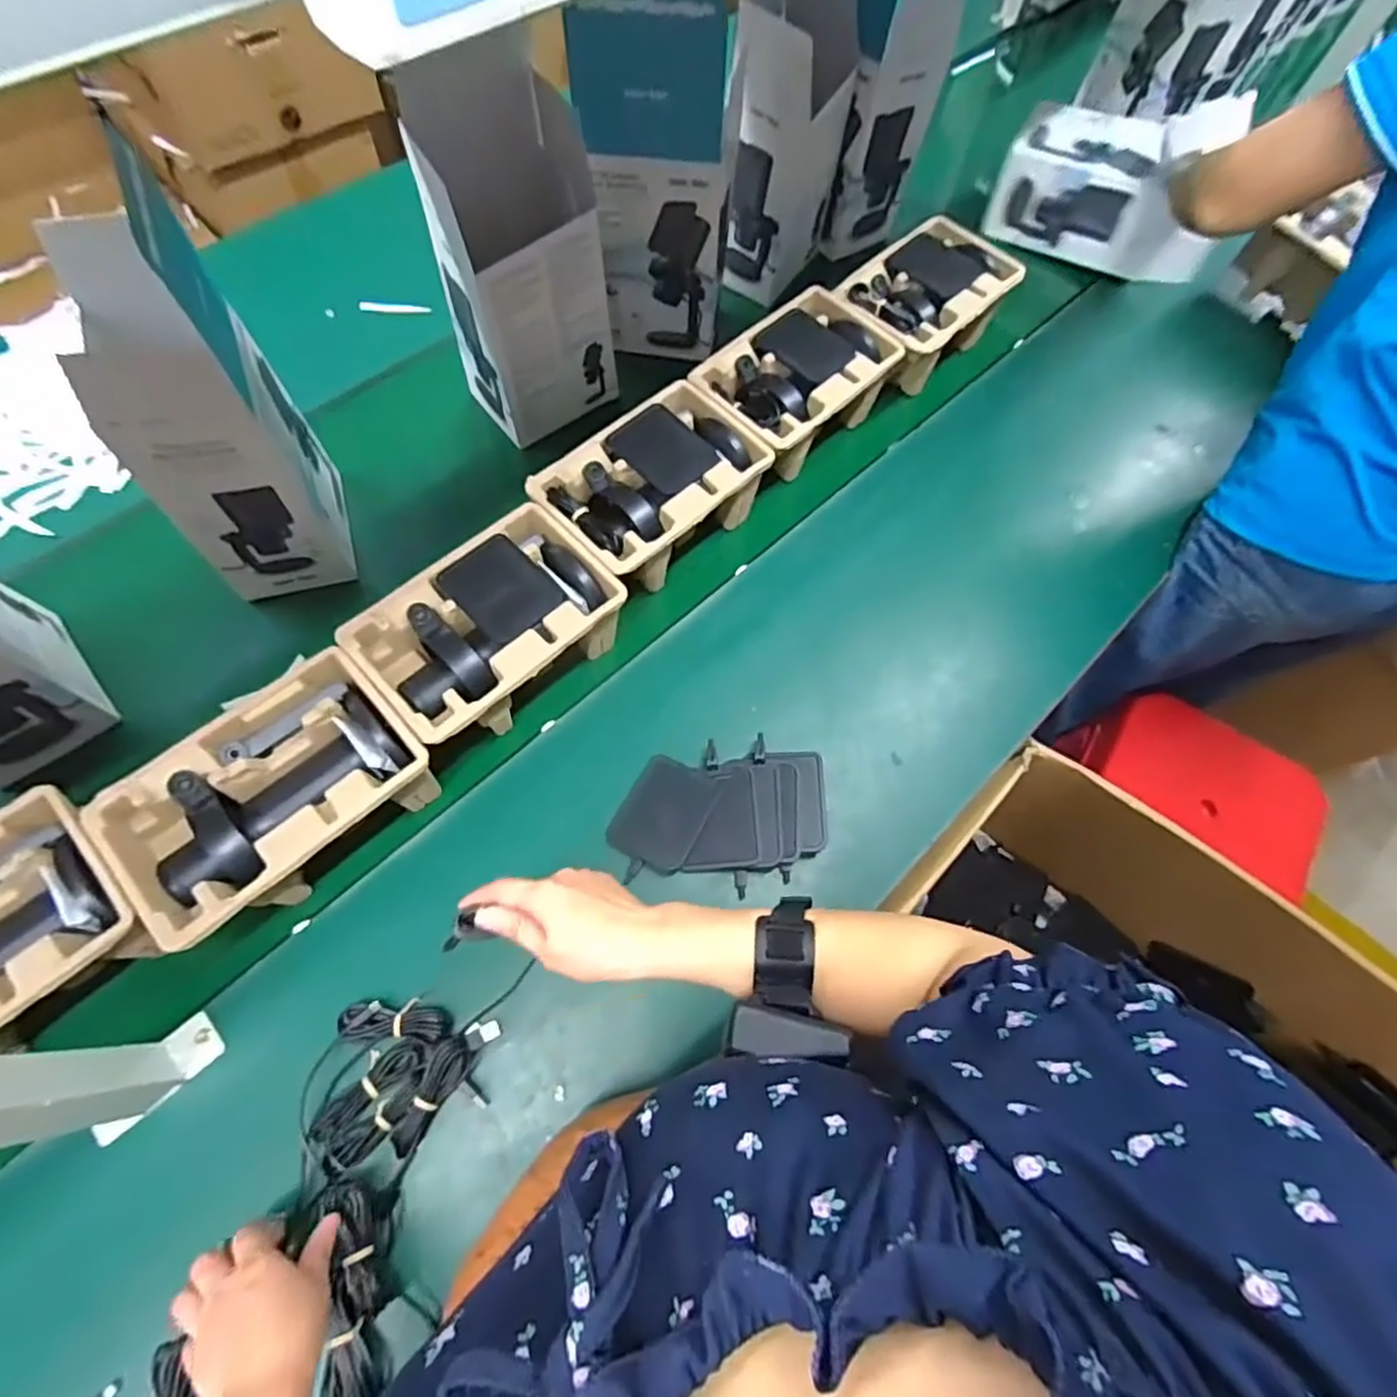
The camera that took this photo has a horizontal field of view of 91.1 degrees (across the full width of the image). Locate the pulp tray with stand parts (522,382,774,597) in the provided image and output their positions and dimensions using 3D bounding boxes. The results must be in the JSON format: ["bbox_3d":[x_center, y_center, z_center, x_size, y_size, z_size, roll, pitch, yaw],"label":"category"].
[{"bbox_3d":[-0.046,-0.219,0.744,0.154,0.091,0.230,41,72,14],"label":"pulp tray with stand parts"}]

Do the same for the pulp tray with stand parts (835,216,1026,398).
[{"bbox_3d":[0.288,-0.505,0.909,0.228,0.131,0.156,-41,74,-16],"label":"pulp tray with stand parts"}]

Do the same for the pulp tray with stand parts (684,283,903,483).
[{"bbox_3d":[0.113,-0.369,0.831,0.154,0.109,0.233,42,72,14],"label":"pulp tray with stand parts"}]

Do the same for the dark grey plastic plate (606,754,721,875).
[{"bbox_3d":[-0.033,0.107,0.653,0.076,0.005,0.101,27,69,9],"label":"dark grey plastic plate"}]

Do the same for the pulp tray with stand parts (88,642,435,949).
[{"bbox_3d":[-0.353,0.085,0.588,0.223,0.094,0.144,-42,75,-16],"label":"pulp tray with stand parts"}]

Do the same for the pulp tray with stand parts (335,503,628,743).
[{"bbox_3d":[-0.196,-0.064,0.666,0.223,0.093,0.150,-41,75,-16],"label":"pulp tray with stand parts"}]

